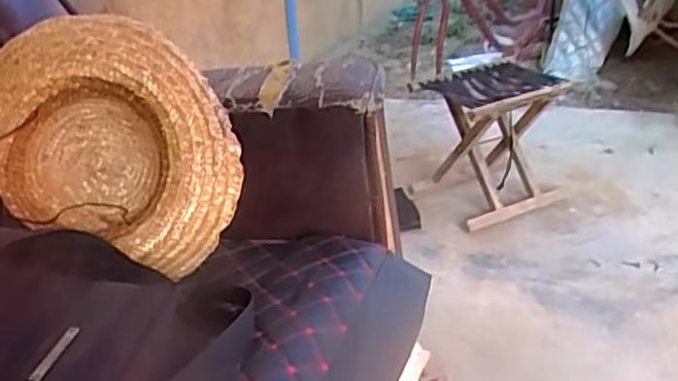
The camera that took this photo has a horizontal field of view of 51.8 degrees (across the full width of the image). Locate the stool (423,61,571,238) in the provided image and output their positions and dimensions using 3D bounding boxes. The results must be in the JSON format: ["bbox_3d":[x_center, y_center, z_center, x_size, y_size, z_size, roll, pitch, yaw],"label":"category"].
[{"bbox_3d":[0.354,-0.119,1.629,0.229,0.306,0.266,-13,29,-19],"label":"stool"}]

